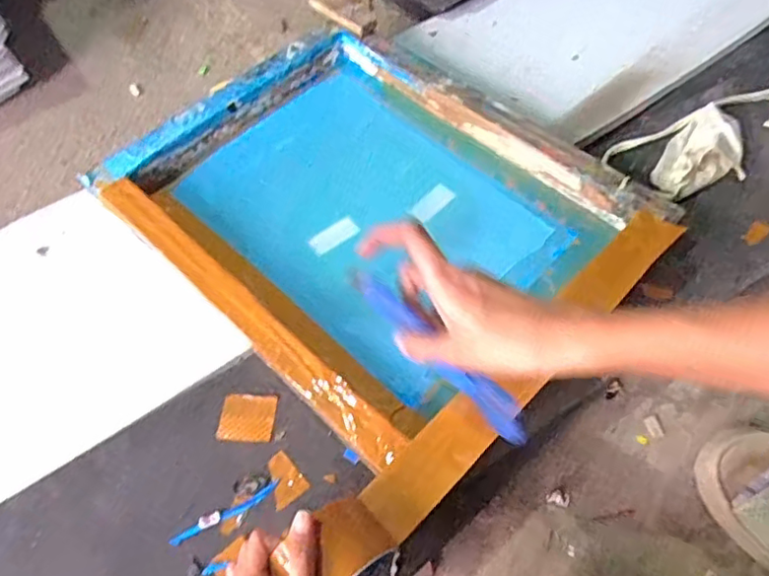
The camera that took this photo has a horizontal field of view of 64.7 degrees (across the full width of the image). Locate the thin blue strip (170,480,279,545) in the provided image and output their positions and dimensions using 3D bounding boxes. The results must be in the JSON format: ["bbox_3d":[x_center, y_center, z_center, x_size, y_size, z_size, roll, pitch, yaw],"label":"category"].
[{"bbox_3d":[-0.126,0.177,0.478,0.089,0.004,0.011,-24,65,-12],"label":"thin blue strip"}]

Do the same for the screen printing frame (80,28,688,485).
[{"bbox_3d":[-0.010,-0.074,0.595,0.460,0.072,0.354,41,70,19],"label":"screen printing frame"}]

